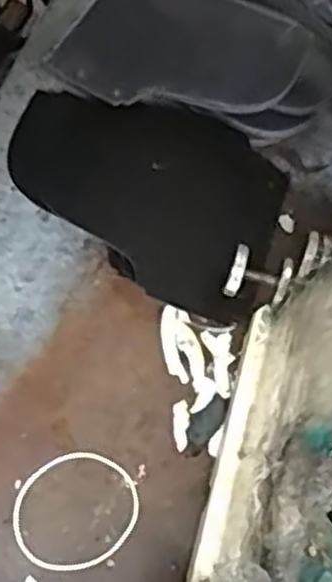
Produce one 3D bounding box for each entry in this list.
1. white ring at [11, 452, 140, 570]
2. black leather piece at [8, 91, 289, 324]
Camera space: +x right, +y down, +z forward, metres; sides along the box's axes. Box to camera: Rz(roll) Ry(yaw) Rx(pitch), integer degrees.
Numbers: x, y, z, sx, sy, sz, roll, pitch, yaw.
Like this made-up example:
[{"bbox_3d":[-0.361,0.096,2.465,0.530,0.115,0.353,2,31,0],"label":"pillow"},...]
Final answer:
[{"bbox_3d":[-0.041,0.099,0.345,0.057,0.004,0.049,-29,76,-16],"label":"white ring"},{"bbox_3d":[-0.013,-0.052,0.393,0.141,0.021,0.102,25,69,2],"label":"black leather piece"}]

